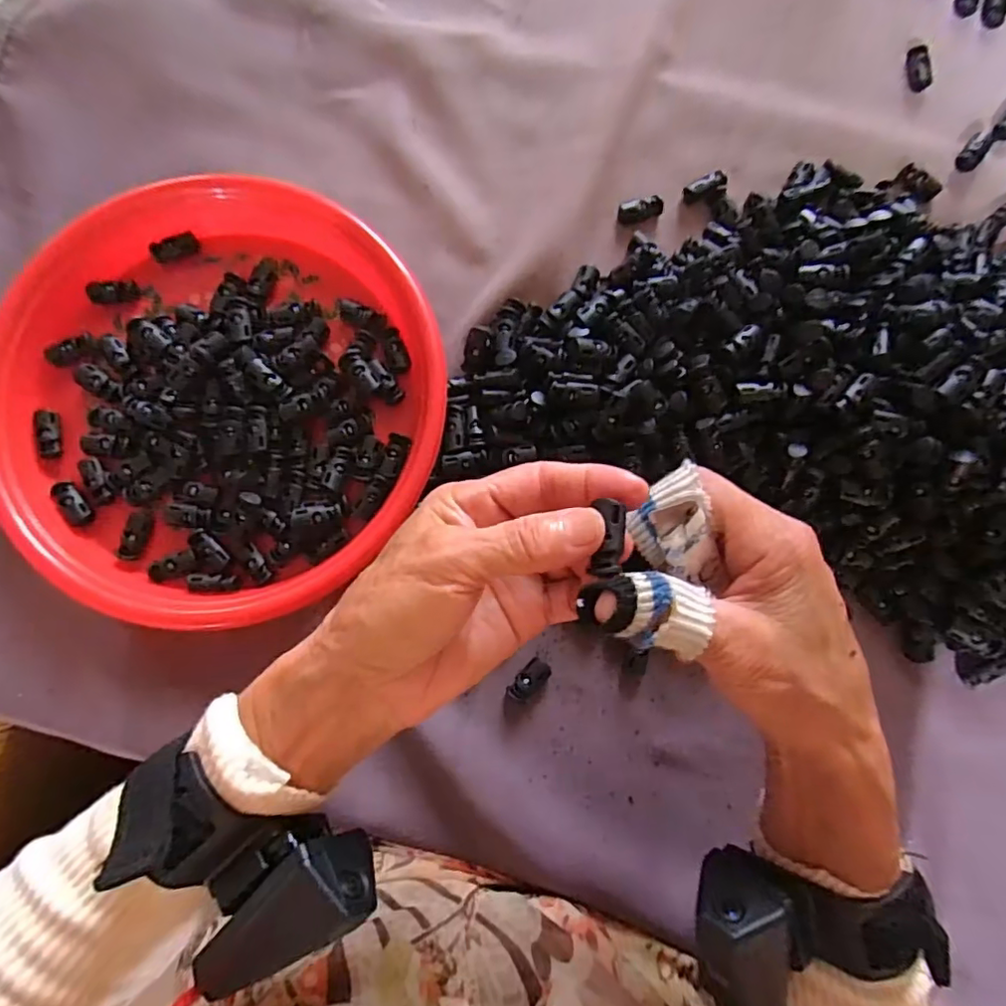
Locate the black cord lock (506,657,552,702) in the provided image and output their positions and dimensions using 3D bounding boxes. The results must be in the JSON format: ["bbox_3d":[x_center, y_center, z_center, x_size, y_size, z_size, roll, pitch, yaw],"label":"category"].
[{"bbox_3d":[0.015,0.102,0.332,0.014,0.009,0.027,40,84,4],"label":"black cord lock"}]

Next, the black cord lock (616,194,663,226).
[{"bbox_3d":[0.087,-0.184,0.366,0.029,0.010,0.012,-6,83,-2],"label":"black cord lock"}]

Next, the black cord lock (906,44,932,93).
[{"bbox_3d":[0.277,-0.289,0.385,0.015,0.007,0.028,-13,97,-3],"label":"black cord lock"}]

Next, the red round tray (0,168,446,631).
[{"bbox_3d":[-0.176,-0.071,0.339,0.278,0.029,0.243,39,84,4],"label":"red round tray"}]

